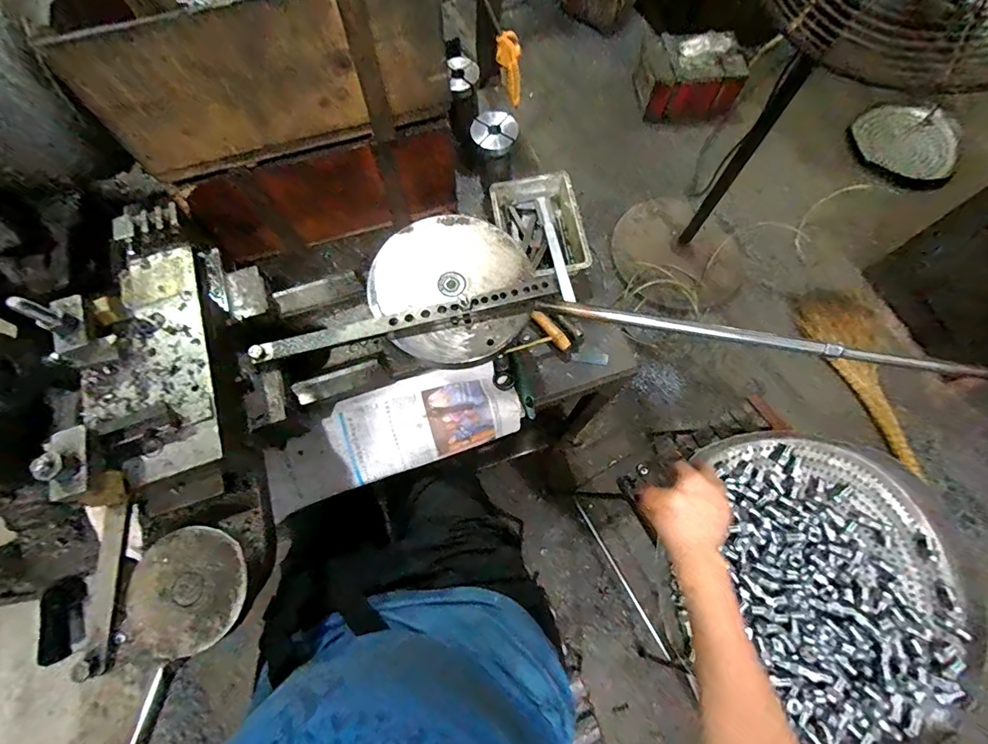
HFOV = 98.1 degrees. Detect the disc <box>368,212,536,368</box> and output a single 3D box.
[{"bbox_3d":[-0.050,-0.101,0.493,0.177,0.013,0.188,0,70,0],"label":"disc"}]

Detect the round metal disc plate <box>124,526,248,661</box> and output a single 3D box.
[{"bbox_3d":[-0.260,0.186,0.363,0.093,0.011,0.098,0,70,0],"label":"round metal disc plate"}]

